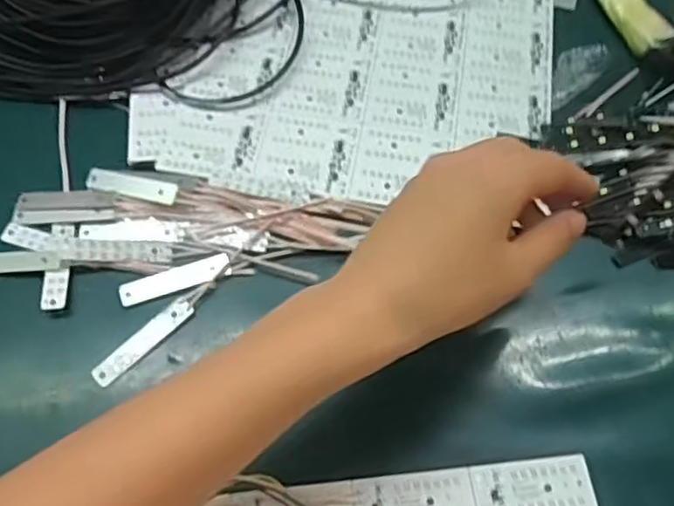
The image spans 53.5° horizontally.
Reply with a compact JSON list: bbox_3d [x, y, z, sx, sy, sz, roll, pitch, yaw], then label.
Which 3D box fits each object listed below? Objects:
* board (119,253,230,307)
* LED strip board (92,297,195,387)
[{"bbox_3d":[-0.088,0.014,0.365,0.060,0.004,0.015,-17,63,-11],"label":"board"},{"bbox_3d":[-0.101,0.046,0.351,0.014,0.004,0.060,42,71,16],"label":"LED strip board"}]

